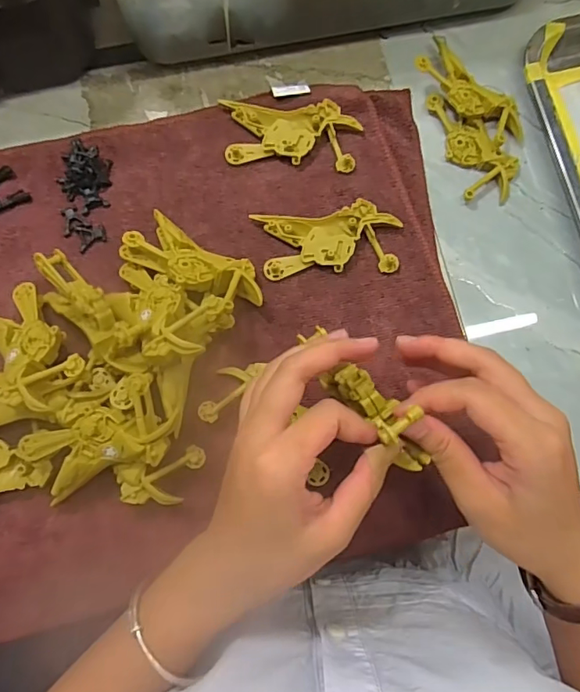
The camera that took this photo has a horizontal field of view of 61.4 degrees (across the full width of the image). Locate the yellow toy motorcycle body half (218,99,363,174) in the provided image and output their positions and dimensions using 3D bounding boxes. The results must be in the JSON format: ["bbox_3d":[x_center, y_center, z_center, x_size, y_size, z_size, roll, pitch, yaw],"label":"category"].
[{"bbox_3d":[0.001,-0.161,0.373,0.098,0.008,0.050,5,83,-1],"label":"yellow toy motorcycle body half"}]

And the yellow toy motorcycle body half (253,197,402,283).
[{"bbox_3d":[0.026,-0.076,0.357,0.102,0.009,0.048,-4,83,-2],"label":"yellow toy motorcycle body half"}]

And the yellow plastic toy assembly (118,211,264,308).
[{"bbox_3d":[-0.066,-0.054,0.338,0.101,0.037,0.048,30,83,2],"label":"yellow plastic toy assembly"}]

